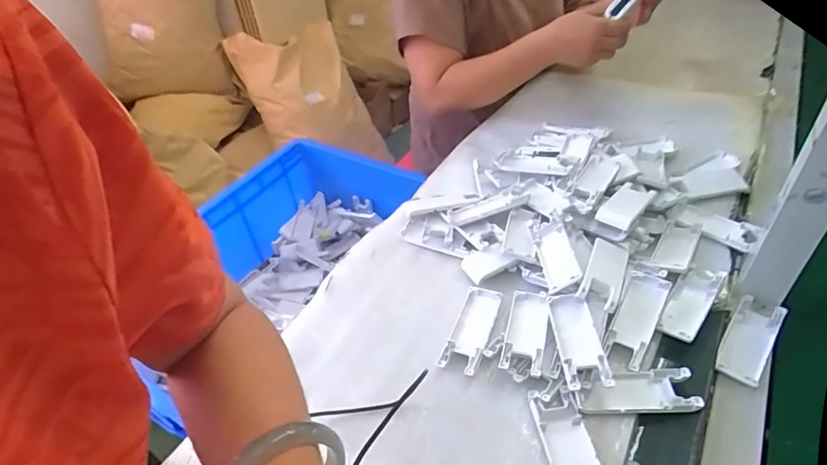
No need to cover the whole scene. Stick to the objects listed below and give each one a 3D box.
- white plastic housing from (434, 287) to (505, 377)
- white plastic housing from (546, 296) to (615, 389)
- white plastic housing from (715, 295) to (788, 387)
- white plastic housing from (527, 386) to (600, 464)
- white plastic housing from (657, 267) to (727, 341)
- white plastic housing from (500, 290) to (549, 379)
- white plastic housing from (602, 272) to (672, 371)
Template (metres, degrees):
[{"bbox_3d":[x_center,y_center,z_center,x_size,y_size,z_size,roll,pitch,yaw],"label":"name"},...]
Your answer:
[{"bbox_3d":[0.062,0.100,0.506,0.040,0.009,0.104,12,45,21],"label":"white plastic housing"},{"bbox_3d":[0.160,0.107,0.470,0.039,0.022,0.104,-3,42,5],"label":"white plastic housing"},{"bbox_3d":[0.331,0.106,0.473,0.039,0.009,0.102,27,52,33],"label":"white plastic housing"},{"bbox_3d":[0.132,0.181,0.407,0.040,0.014,0.103,-9,42,-2],"label":"white plastic housing"},{"bbox_3d":[0.295,0.069,0.507,0.038,0.011,0.109,25,51,31],"label":"white plastic housing"},{"bbox_3d":[0.115,0.100,0.489,0.039,0.017,0.104,8,44,17],"label":"white plastic housing"},{"bbox_3d":[0.229,0.086,0.491,0.038,0.021,0.101,20,49,28],"label":"white plastic housing"}]

